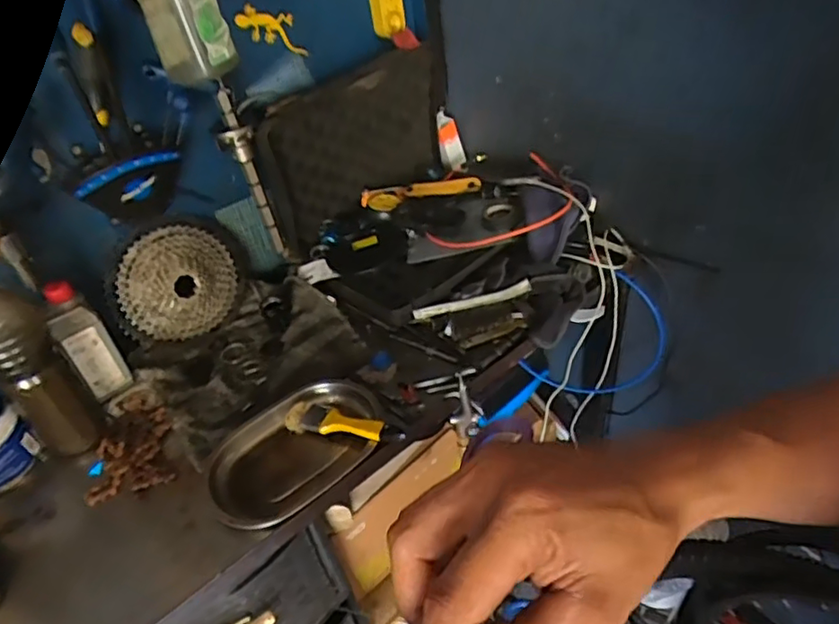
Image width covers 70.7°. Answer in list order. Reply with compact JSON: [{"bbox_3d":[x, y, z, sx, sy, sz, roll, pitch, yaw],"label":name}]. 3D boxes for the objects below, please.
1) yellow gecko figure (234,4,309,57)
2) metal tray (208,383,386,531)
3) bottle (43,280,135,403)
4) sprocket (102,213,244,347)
[{"bbox_3d":[-0.203,-0.400,0.837,0.110,0.052,0.017,12,19,-43],"label":"yellow gecko figure"},{"bbox_3d":[-0.152,0.159,0.720,0.218,0.029,0.168,-30,45,-22],"label":"metal tray"},{"bbox_3d":[-0.444,0.044,0.790,0.060,0.176,0.055,-30,45,-23],"label":"bottle"},{"bbox_3d":[-0.351,-0.043,0.865,0.197,0.186,0.058,-44,33,-22],"label":"sprocket"}]

